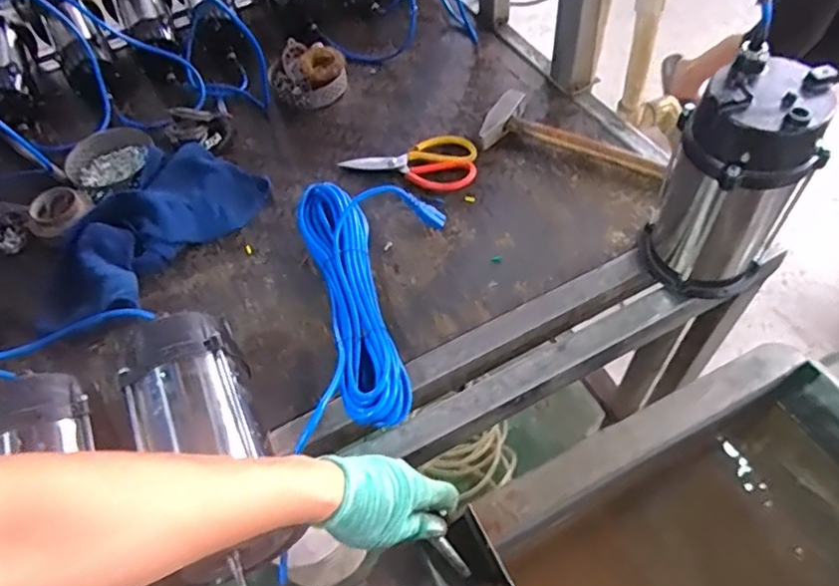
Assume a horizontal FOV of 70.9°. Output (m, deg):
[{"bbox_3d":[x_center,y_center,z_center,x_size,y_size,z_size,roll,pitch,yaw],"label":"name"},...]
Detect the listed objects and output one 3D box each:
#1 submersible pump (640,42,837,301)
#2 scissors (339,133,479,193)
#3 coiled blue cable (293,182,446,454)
[{"bbox_3d":[0.338,-0.114,0.643,0.113,0.252,0.111,-15,55,-5],"label":"submersible pump"},{"bbox_3d":[-0.015,-0.195,0.900,0.199,0.015,0.106,-5,55,2],"label":"scissors"},{"bbox_3d":[-0.060,0.002,0.736,0.194,0.050,0.377,-6,55,1],"label":"coiled blue cable"}]

